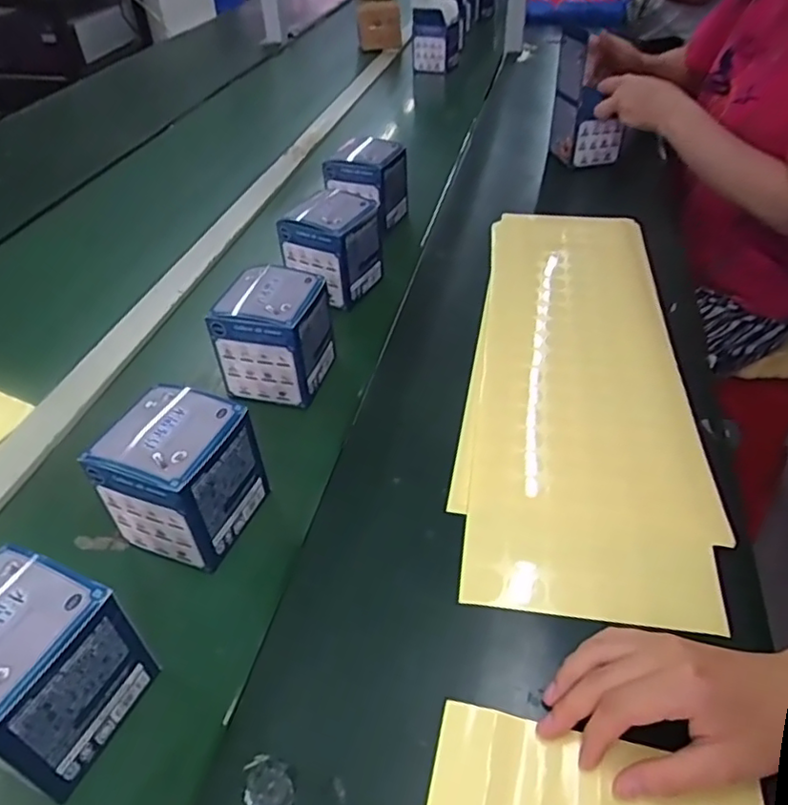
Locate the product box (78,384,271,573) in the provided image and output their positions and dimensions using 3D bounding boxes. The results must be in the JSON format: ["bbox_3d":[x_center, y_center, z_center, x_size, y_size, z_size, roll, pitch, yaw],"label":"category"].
[{"bbox_3d":[-0.148,0.052,0.439,0.079,0.094,0.085,12,44,16],"label":"product box"}]

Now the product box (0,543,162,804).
[{"bbox_3d":[-0.196,0.145,0.336,0.074,0.092,0.081,15,45,20],"label":"product box"}]

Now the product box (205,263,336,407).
[{"bbox_3d":[-0.105,-0.060,0.559,0.080,0.097,0.087,11,44,16],"label":"product box"}]

